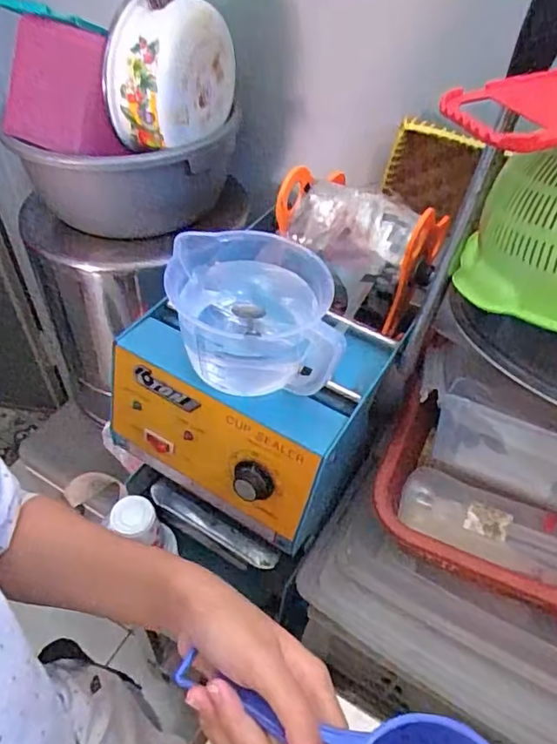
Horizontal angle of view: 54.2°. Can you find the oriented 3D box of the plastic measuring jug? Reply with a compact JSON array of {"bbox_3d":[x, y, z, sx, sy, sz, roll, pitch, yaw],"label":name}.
[{"bbox_3d":[-0.015,-0.046,0.427,0.133,0.083,0.101,13,49,7],"label":"plastic measuring jug"}]

